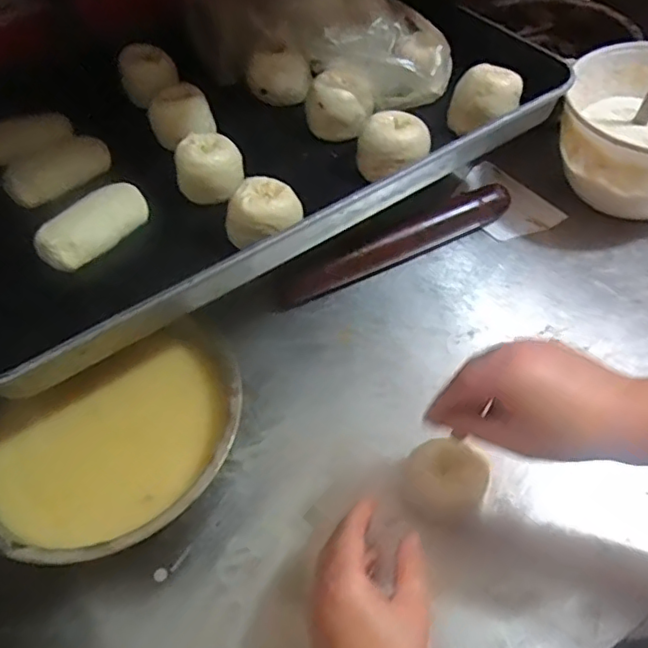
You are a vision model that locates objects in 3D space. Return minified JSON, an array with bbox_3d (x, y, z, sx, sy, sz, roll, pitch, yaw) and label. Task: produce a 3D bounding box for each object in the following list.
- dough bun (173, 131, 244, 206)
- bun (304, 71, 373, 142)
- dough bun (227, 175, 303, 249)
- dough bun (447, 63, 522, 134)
[{"bbox_3d":[-0.103,-0.140,0.532,0.058,0.044,0.058,-19,55,-7],"label":"dough bun"},{"bbox_3d":[0.016,-0.215,0.578,0.069,0.051,0.046,-3,54,4],"label":"bun"},{"bbox_3d":[-0.047,-0.096,0.495,0.057,0.035,0.058,14,57,16],"label":"dough bun"},{"bbox_3d":[0.158,-0.218,0.573,0.062,0.050,0.054,-36,59,-19],"label":"dough bun"}]

